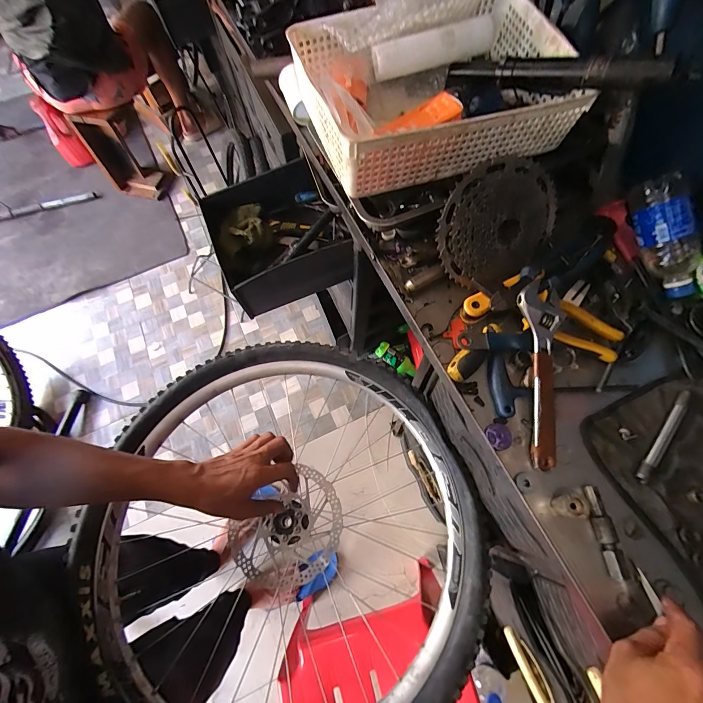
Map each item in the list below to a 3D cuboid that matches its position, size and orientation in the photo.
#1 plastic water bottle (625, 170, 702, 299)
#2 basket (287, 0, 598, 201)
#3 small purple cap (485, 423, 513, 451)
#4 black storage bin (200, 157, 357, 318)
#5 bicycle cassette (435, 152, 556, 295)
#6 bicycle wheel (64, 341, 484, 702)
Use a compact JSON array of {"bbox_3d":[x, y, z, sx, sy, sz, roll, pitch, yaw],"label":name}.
[{"bbox_3d":[0.440,-0.156,0.484,0.055,0.061,0.166,-22,98,-6],"label":"plastic water bottle"},{"bbox_3d":[0.107,-0.351,0.454,0.322,0.100,0.237,-17,68,-4],"label":"basket"},{"bbox_3d":[0.195,0.109,0.455,0.038,0.013,0.034,-24,69,-7],"label":"small purple cap"},{"bbox_3d":[-0.180,-0.280,0.846,0.295,0.114,0.313,-22,68,-6],"label":"black storage bin"},{"bbox_3d":[0.206,-0.175,0.483,0.174,0.159,0.043,-29,25,1],"label":"bicycle cassette"},{"bbox_3d":[-0.103,0.282,0.572,0.619,0.110,0.638,-1,68,2],"label":"bicycle wheel"}]

